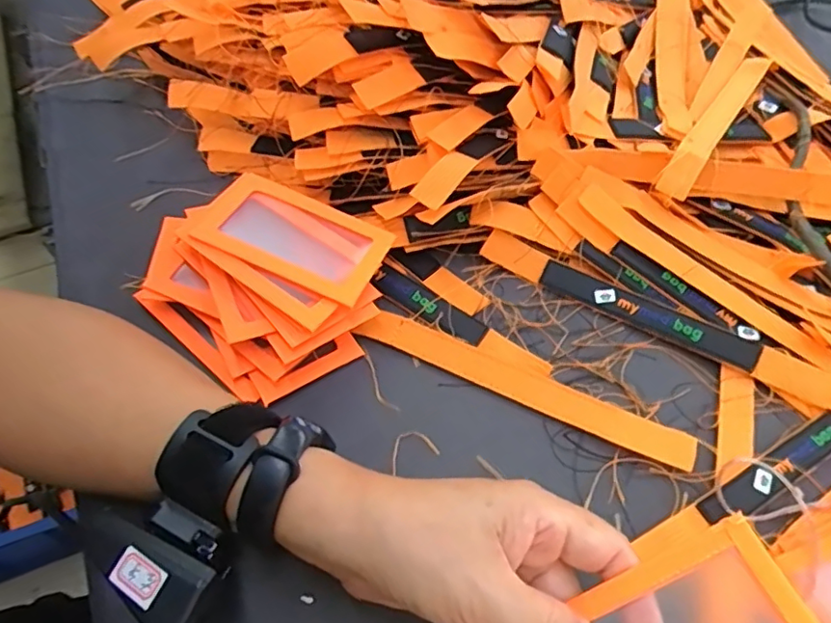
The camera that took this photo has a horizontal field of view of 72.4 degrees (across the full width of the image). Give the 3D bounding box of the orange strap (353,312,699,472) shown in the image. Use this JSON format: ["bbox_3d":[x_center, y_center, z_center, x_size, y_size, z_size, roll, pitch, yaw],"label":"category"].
[{"bbox_3d":[0.064,0.042,0.331,0.197,0.009,0.024,21,60,10],"label":"orange strap"}]

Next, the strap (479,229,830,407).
[{"bbox_3d":[0.161,0.005,0.354,0.249,0.011,0.021,25,60,12],"label":"strap"}]

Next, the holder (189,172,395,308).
[{"bbox_3d":[-0.073,-0.047,0.341,0.108,0.009,0.063,24,52,3],"label":"holder"}]

